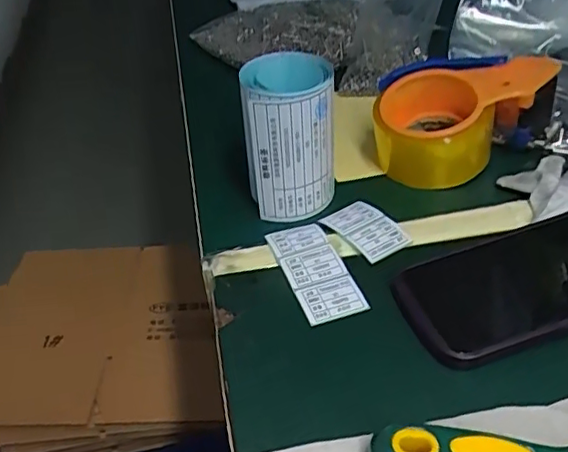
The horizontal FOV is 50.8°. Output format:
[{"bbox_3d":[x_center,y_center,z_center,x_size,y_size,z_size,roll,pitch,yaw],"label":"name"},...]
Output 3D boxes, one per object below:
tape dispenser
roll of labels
[{"bbox_3d":[0.141,-0.094,0.495,0.131,0.072,0.085,-22,44,-21],"label":"tape dispenser"},{"bbox_3d":[0.004,-0.071,0.456,0.069,0.098,0.084,-3,40,0],"label":"roll of labels"}]

